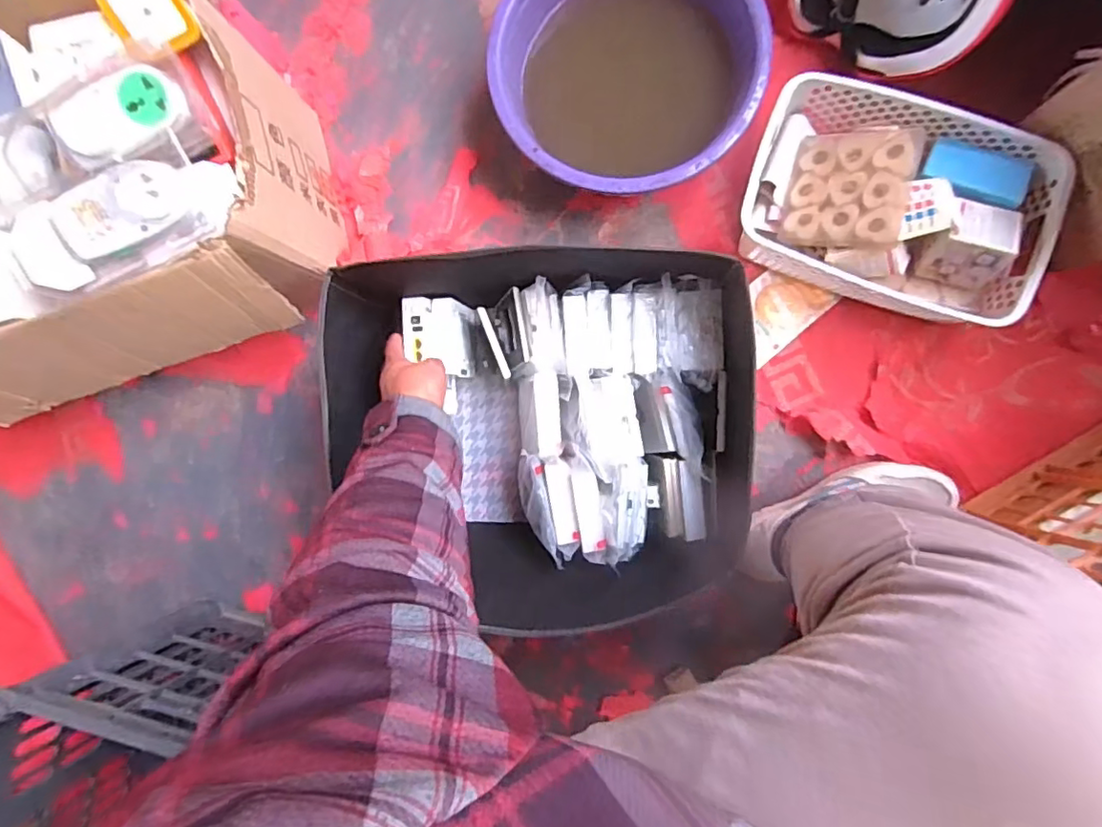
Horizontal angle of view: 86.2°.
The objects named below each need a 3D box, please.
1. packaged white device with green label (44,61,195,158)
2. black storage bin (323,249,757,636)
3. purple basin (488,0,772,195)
[{"bbox_3d":[-0.367,-0.252,0.501,0.099,0.033,0.067,-11,89,6],"label":"packaged white device with green label"},{"bbox_3d":[-0.013,0.016,0.654,0.410,0.178,0.367,3,90,6],"label":"black storage bin"},{"bbox_3d":[0.082,-0.383,0.674,0.279,0.119,0.295,0,90,6],"label":"purple basin"}]

